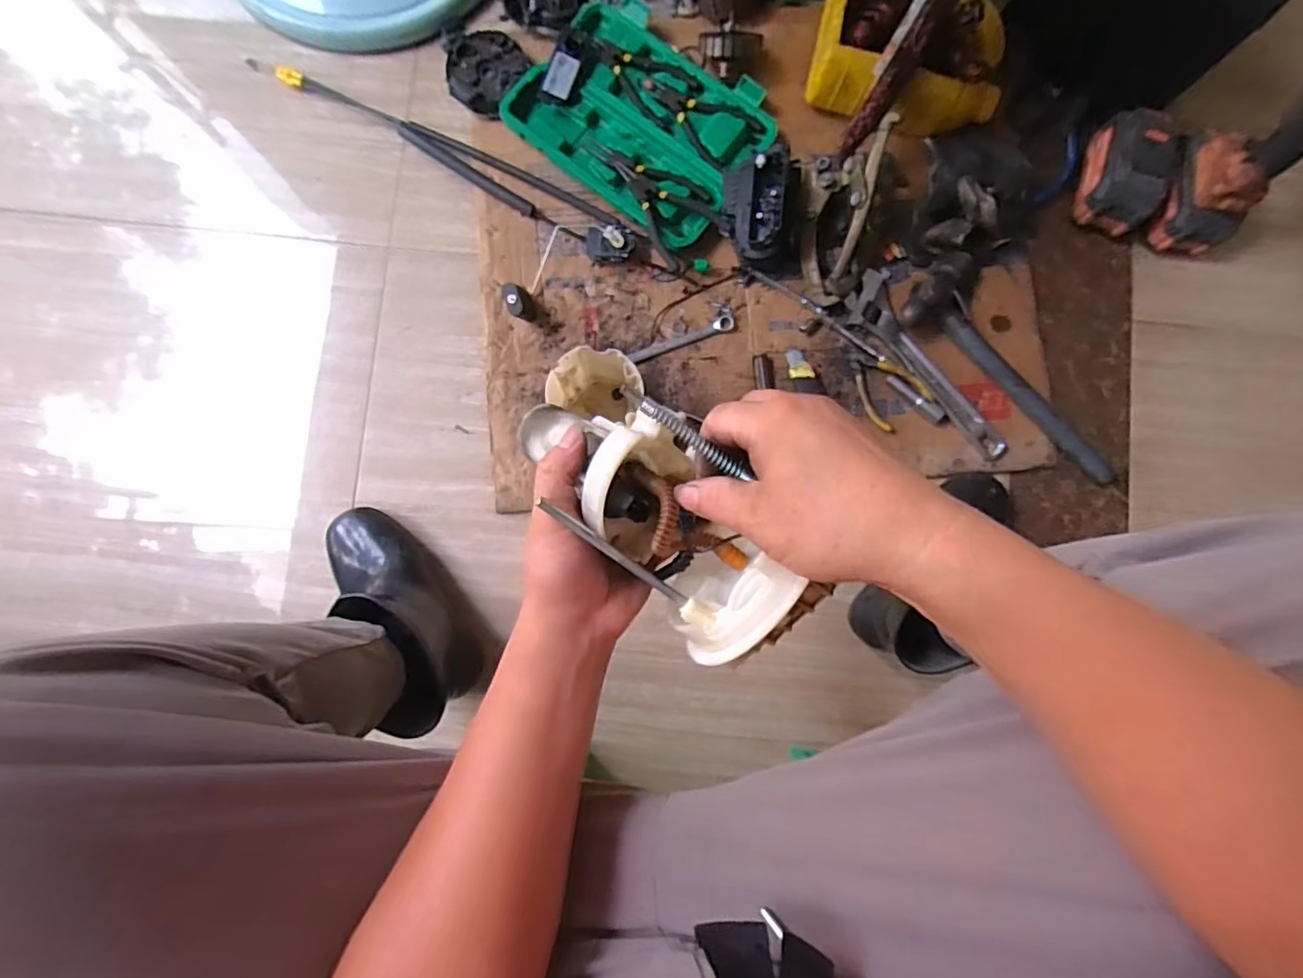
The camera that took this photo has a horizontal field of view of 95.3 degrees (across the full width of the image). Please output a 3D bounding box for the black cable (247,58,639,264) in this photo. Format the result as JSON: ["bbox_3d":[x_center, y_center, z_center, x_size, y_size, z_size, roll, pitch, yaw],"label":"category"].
[{"bbox_3d":[-0.264,-0.420,0.728,0.546,0.043,0.056,29,86,2],"label":"black cable"}]

